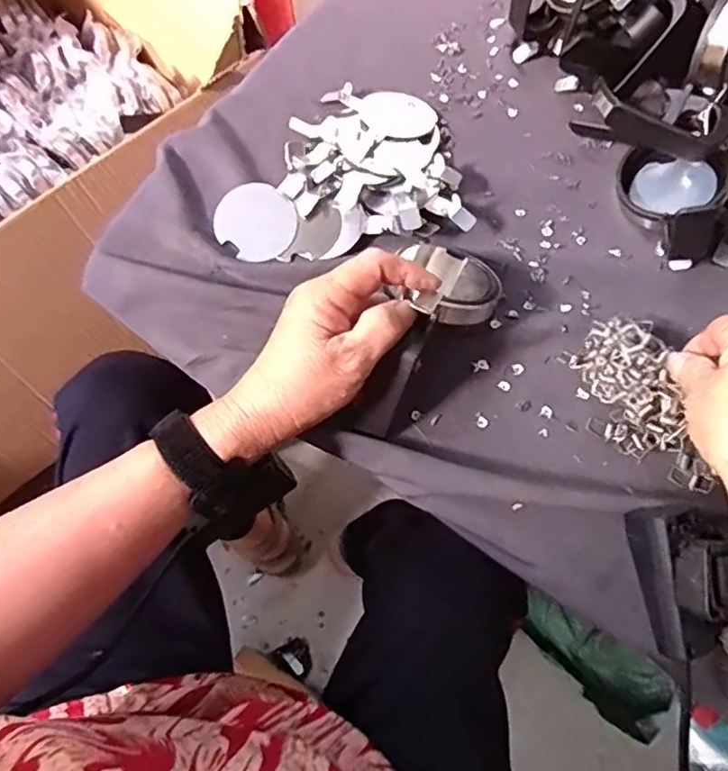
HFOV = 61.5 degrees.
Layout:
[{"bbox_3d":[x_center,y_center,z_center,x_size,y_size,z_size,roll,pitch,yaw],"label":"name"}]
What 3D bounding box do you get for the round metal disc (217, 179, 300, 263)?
[{"bbox_3d":[-0.074,-0.112,0.420,0.055,0.004,0.053,0,81,-2],"label":"round metal disc"}]

